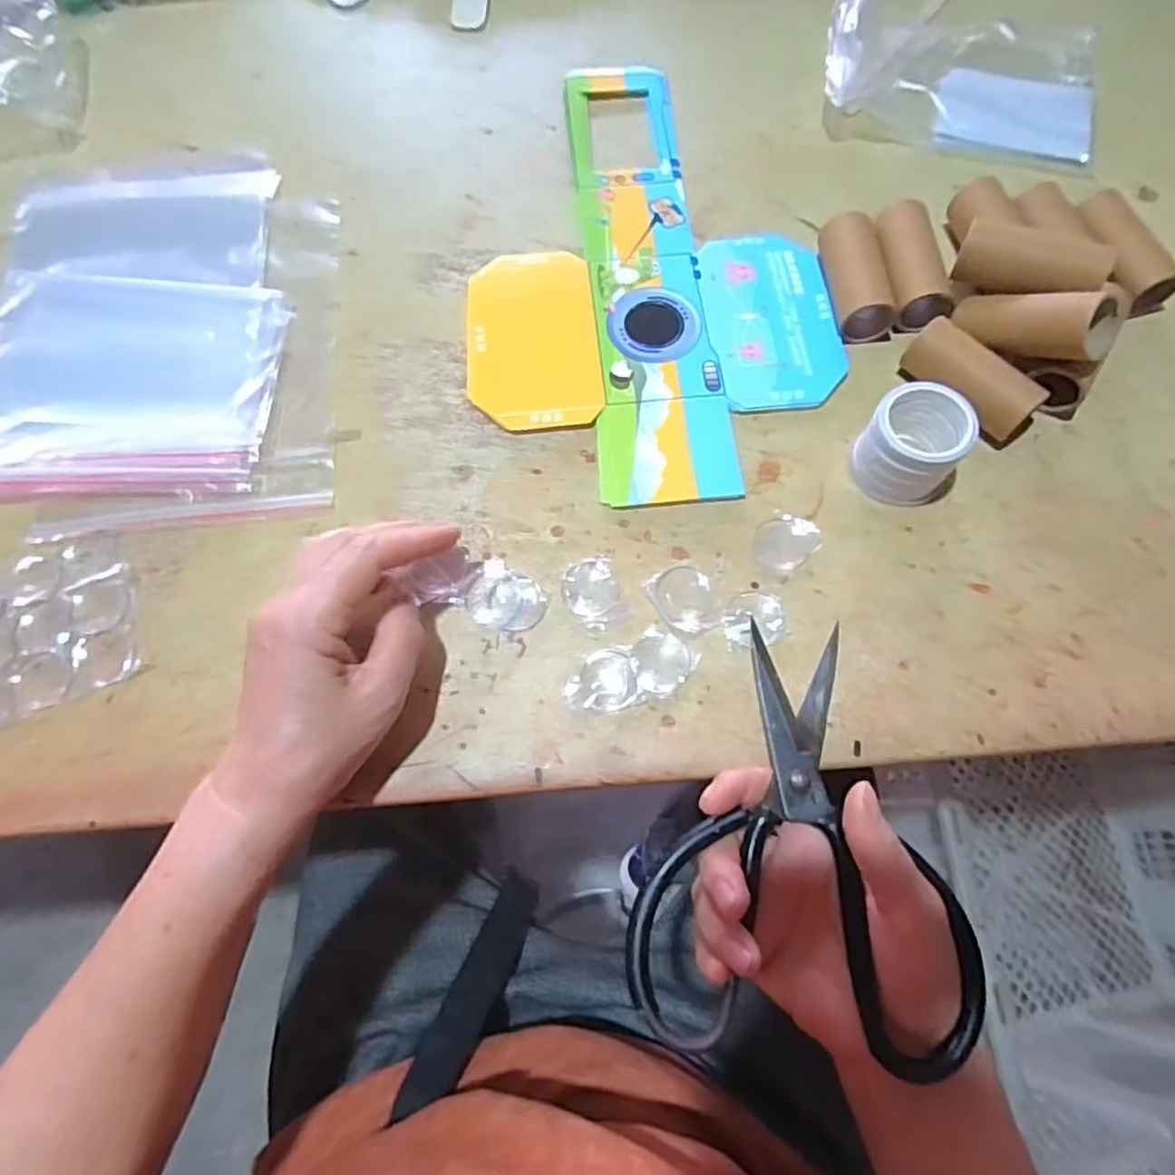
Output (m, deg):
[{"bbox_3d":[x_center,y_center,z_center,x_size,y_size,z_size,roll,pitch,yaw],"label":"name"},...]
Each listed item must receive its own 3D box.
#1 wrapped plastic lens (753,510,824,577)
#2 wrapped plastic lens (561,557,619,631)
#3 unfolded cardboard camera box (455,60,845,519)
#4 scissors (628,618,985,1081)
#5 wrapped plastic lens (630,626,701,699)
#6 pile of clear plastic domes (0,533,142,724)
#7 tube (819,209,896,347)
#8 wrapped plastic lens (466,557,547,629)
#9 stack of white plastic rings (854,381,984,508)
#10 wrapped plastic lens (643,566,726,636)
[{"bbox_3d":[0.106,-0.025,0.359,0.037,0.004,0.031,-40,73,-12],"label":"wrapped plastic lens"},{"bbox_3d":[0.002,0.002,0.350,0.028,0.004,0.040,-13,69,-3],"label":"wrapped plastic lens"},{"bbox_3d":[0.034,-0.210,0.429,0.216,0.007,0.343,-6,69,0],"label":"unfolded cardboard camera box"},{"bbox_3d":[0.092,0.106,0.296,0.135,0.021,0.166,5,70,4],"label":"scissors"},{"bbox_3d":[0.036,0.038,0.335,0.030,0.004,0.032,35,74,14],"label":"wrapped plastic lens"},{"bbox_3d":[-0.307,0.025,0.353,0.129,0.006,0.094,-22,70,-6],"label":"pile of clear plastic domes"},{"bbox_3d":[0.161,-0.188,0.402,0.030,0.024,0.076,-4,69,0],"label":"tube"},{"bbox_3d":[-0.042,0.005,0.351,0.040,0.004,0.034,26,72,11],"label":"wrapped plastic lens"},{"bbox_3d":[0.168,-0.073,0.350,0.047,0.051,0.042,40,75,15],"label":"stack of white plastic rings"},{"bbox_3d":[0.052,0.006,0.348,0.031,0.004,0.039,-34,72,-10],"label":"wrapped plastic lens"}]

